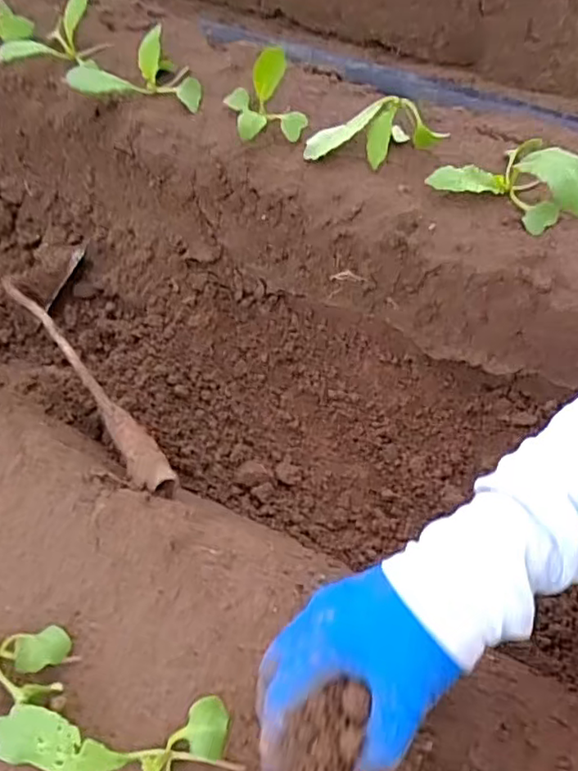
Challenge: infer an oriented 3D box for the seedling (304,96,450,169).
[{"bbox_3d":[0.078,-0.232,0.573,0.125,0.044,0.042,-11,61,-5],"label":"seedling"}]

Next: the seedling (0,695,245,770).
[{"bbox_3d":[-0.089,0.205,0.355,0.142,0.036,0.075,21,63,12],"label":"seedling"}]

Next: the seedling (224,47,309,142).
[{"bbox_3d":[-0.022,-0.269,0.560,0.069,0.087,0.065,-5,60,-2],"label":"seedling"}]

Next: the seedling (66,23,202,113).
[{"bbox_3d":[-0.149,-0.306,0.601,0.131,0.060,0.084,-16,61,-28],"label":"seedling"}]

